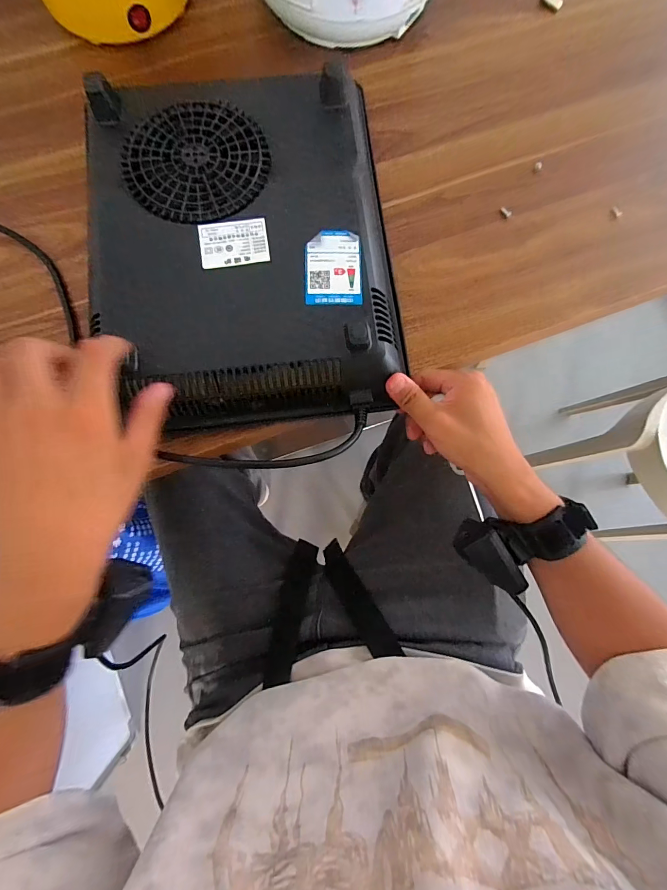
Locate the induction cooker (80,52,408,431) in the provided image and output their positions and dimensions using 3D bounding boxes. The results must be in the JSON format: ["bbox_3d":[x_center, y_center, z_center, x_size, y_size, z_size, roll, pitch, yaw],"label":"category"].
[{"bbox_3d":[-0.071,-0.174,0.328,0.247,0.043,0.311,-7,79,-3],"label":"induction cooker"}]

